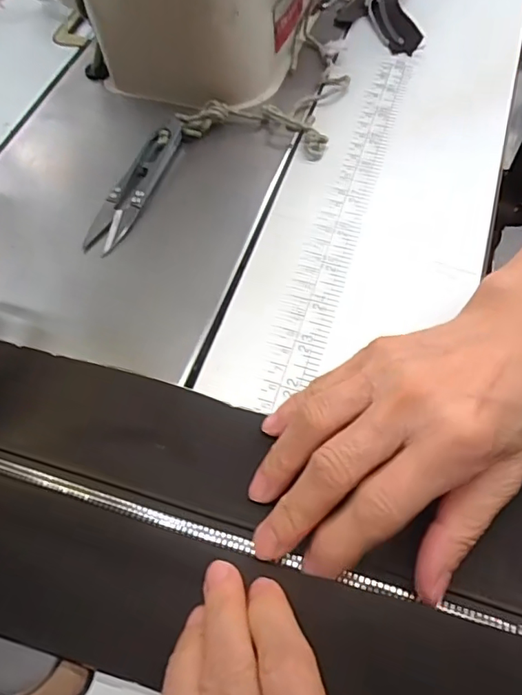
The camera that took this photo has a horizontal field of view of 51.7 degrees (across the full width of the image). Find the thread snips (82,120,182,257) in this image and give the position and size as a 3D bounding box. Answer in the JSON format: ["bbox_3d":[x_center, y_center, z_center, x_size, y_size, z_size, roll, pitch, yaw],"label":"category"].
[{"bbox_3d":[-0.073,-0.095,0.318,0.022,0.013,0.097,17,64,9],"label":"thread snips"}]

